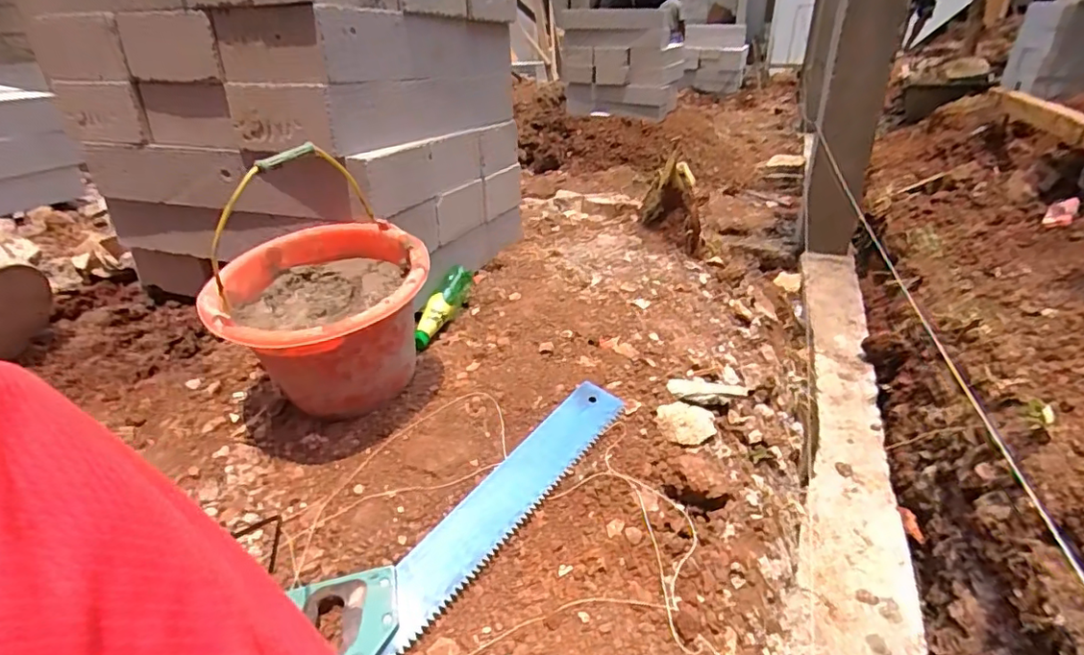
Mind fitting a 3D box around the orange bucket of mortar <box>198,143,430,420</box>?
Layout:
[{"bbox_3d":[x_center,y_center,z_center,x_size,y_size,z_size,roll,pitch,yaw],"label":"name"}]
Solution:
[{"bbox_3d":[-0.298,-0.058,0.758,0.263,0.340,0.272,-15,31,-24],"label":"orange bucket of mortar"}]

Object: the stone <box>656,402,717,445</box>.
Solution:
[{"bbox_3d":[0.195,0.132,0.770,0.076,0.027,0.065,4,28,11],"label":"stone"}]

